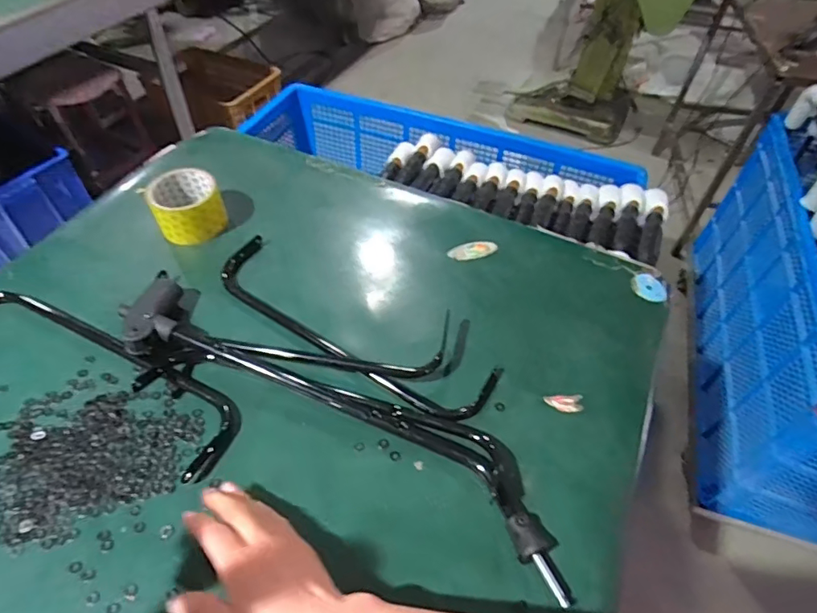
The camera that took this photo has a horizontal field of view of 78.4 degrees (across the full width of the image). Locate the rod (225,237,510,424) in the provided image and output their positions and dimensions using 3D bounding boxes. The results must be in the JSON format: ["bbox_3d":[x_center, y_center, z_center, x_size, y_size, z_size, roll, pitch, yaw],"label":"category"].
[{"bbox_3d":[-0.071,0.021,0.580,0.357,0.014,0.091,27,55,19],"label":"rod"}]

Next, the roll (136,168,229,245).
[{"bbox_3d":[-0.294,-0.133,0.666,0.085,0.058,0.090,1,51,-1],"label":"roll"}]

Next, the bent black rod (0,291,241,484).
[{"bbox_3d":[-0.341,0.063,0.525,0.363,0.029,0.087,22,54,15],"label":"bent black rod"}]

